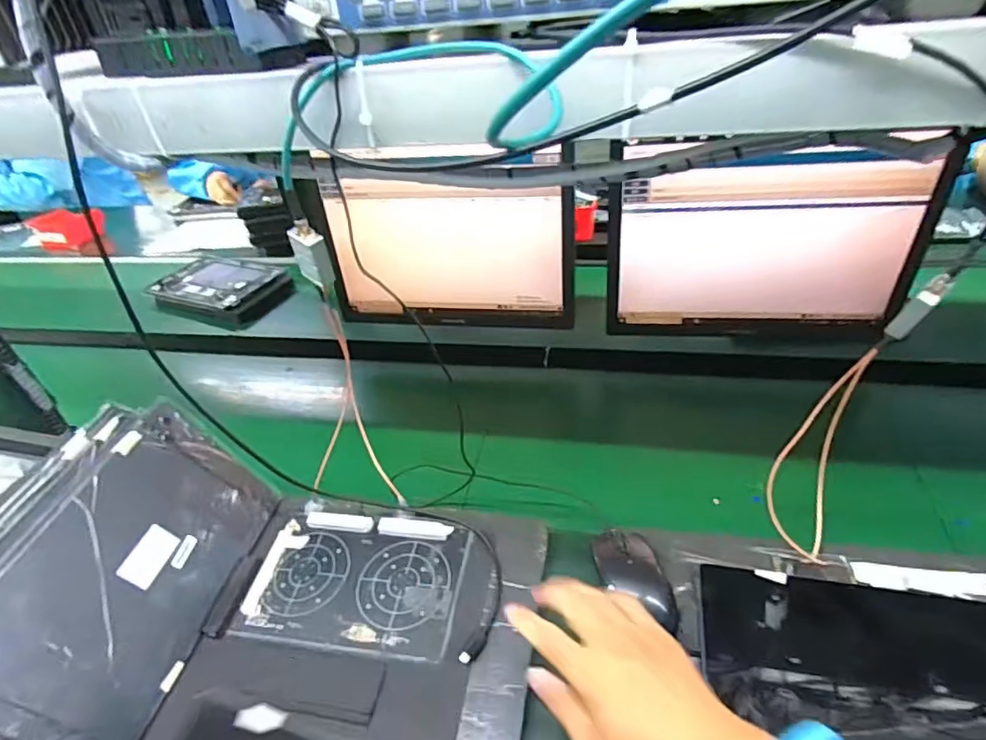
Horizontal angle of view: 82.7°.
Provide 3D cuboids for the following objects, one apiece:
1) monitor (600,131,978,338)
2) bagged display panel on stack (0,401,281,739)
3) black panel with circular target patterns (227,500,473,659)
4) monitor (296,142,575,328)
[{"bbox_3d":[0.336,-0.163,0.717,0.364,0.260,0.055,3,39,13],"label":"monitor"},{"bbox_3d":[-0.334,0.171,0.499,0.031,0.195,0.275,-22,32,33],"label":"bagged display panel on stack"},{"bbox_3d":[-0.136,0.198,0.562,0.216,0.009,0.151,2,39,12],"label":"black panel with circular target patterns"},{"bbox_3d":[-0.069,-0.176,0.790,0.363,0.254,0.036,2,39,12],"label":"monitor"}]

